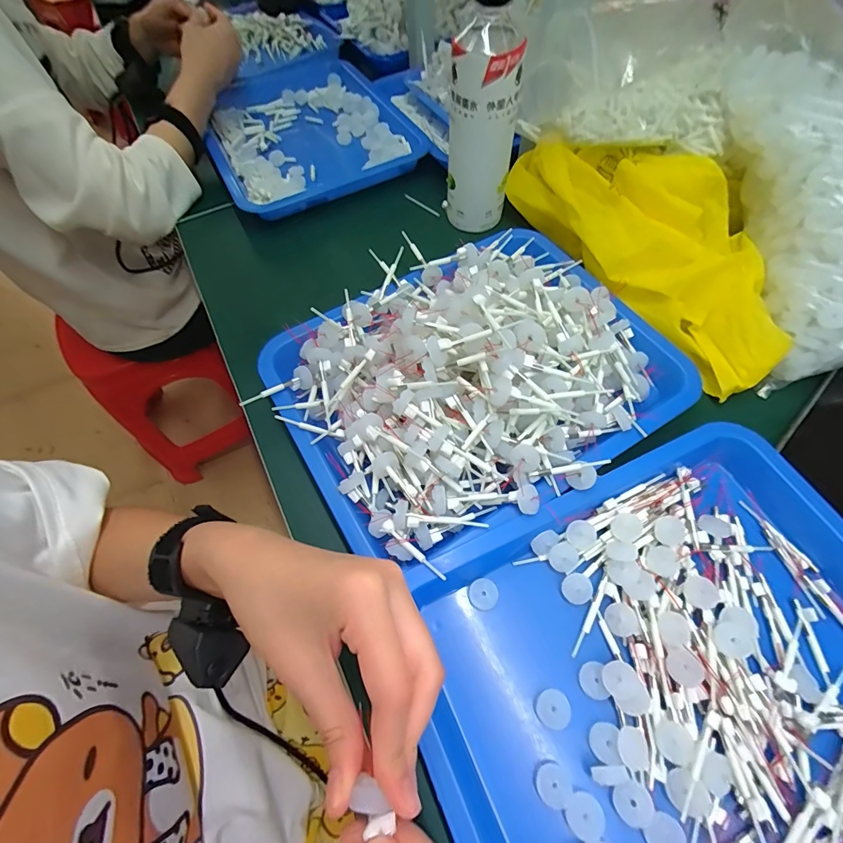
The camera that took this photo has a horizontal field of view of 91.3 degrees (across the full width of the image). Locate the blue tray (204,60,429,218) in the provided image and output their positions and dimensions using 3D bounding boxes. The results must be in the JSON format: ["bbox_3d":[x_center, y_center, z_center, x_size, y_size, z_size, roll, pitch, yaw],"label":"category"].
[{"bbox_3d":[-0.177,-0.434,0.608,0.276,0.038,0.369,-27,65,-12],"label":"blue tray"}]

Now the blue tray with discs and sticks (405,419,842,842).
[{"bbox_3d":[0.169,0.162,0.269,0.335,0.042,0.254,-24,64,-10],"label":"blue tray with discs and sticks"}]

